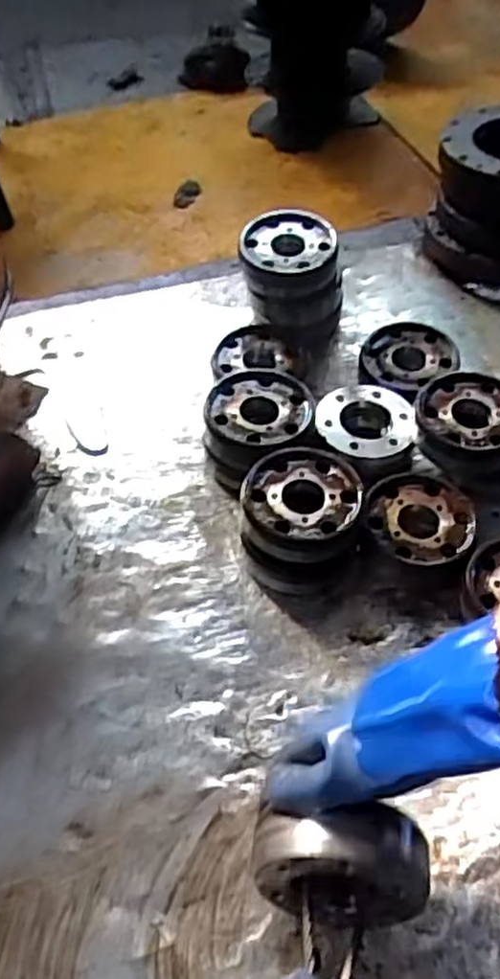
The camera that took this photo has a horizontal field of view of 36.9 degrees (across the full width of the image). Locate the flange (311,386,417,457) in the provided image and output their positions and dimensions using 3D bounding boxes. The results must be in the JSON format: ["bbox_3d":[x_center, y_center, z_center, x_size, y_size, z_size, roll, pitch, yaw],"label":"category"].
[{"bbox_3d":[0.133,-0.080,0.870,0.110,0.024,0.097,2,54,-4],"label":"flange"}]

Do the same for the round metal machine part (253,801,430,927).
[{"bbox_3d":[0.061,0.265,0.526,0.115,0.106,0.060,1,54,-4],"label":"round metal machine part"}]

